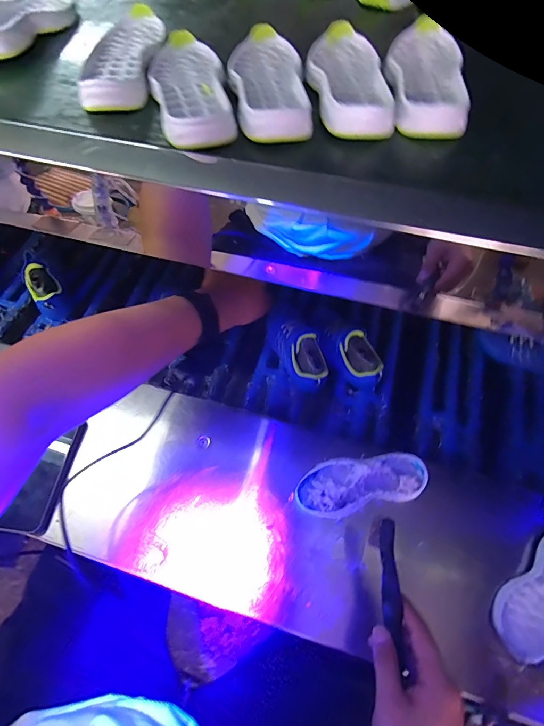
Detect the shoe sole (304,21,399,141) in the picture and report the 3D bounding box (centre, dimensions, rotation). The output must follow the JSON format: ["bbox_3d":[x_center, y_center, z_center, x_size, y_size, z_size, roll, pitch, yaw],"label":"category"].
[{"bbox_3d":[0.072,-0.276,0.353,0.072,0.028,0.185,1,59,3],"label":"shoe sole"}]

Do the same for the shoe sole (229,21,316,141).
[{"bbox_3d":[-0.005,-0.267,0.345,0.068,0.030,0.184,-5,59,-1],"label":"shoe sole"}]

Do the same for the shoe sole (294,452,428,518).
[{"bbox_3d":[0.117,0.151,0.470,0.169,0.030,0.068,-11,60,-5],"label":"shoe sole"}]

